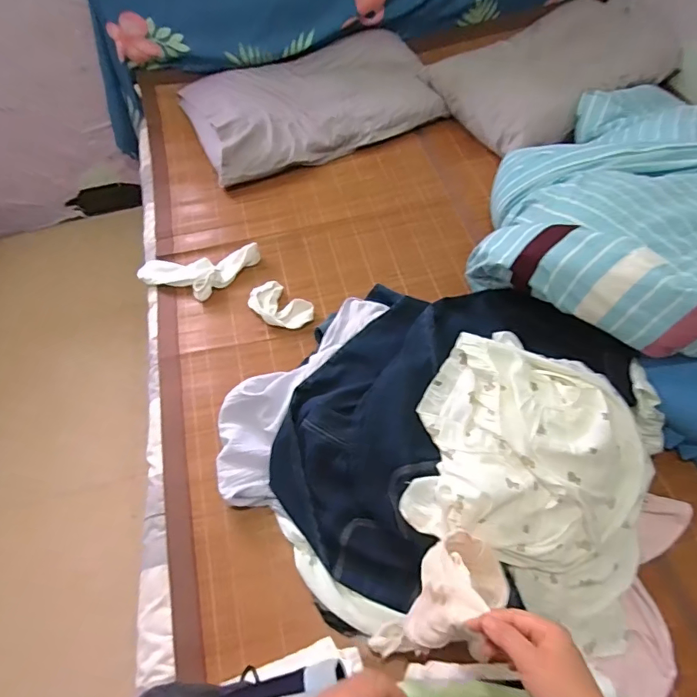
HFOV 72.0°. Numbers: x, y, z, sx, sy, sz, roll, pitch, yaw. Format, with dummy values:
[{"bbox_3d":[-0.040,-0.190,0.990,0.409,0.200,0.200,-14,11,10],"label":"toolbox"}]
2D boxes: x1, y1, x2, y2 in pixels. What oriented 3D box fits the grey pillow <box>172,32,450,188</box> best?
[{"bbox_3d":[-0.106,-0.698,1.371,0.669,0.109,0.385,-22,59,-9],"label":"grey pillow"}]

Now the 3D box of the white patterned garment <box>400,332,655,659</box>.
[{"bbox_3d":[0.290,0.192,0.746,0.386,0.147,0.373,26,63,19],"label":"white patterned garment"}]

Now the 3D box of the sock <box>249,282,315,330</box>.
[{"bbox_3d":[-0.145,-0.091,1.028,0.137,0.030,0.088,27,64,20],"label":"sock"}]

